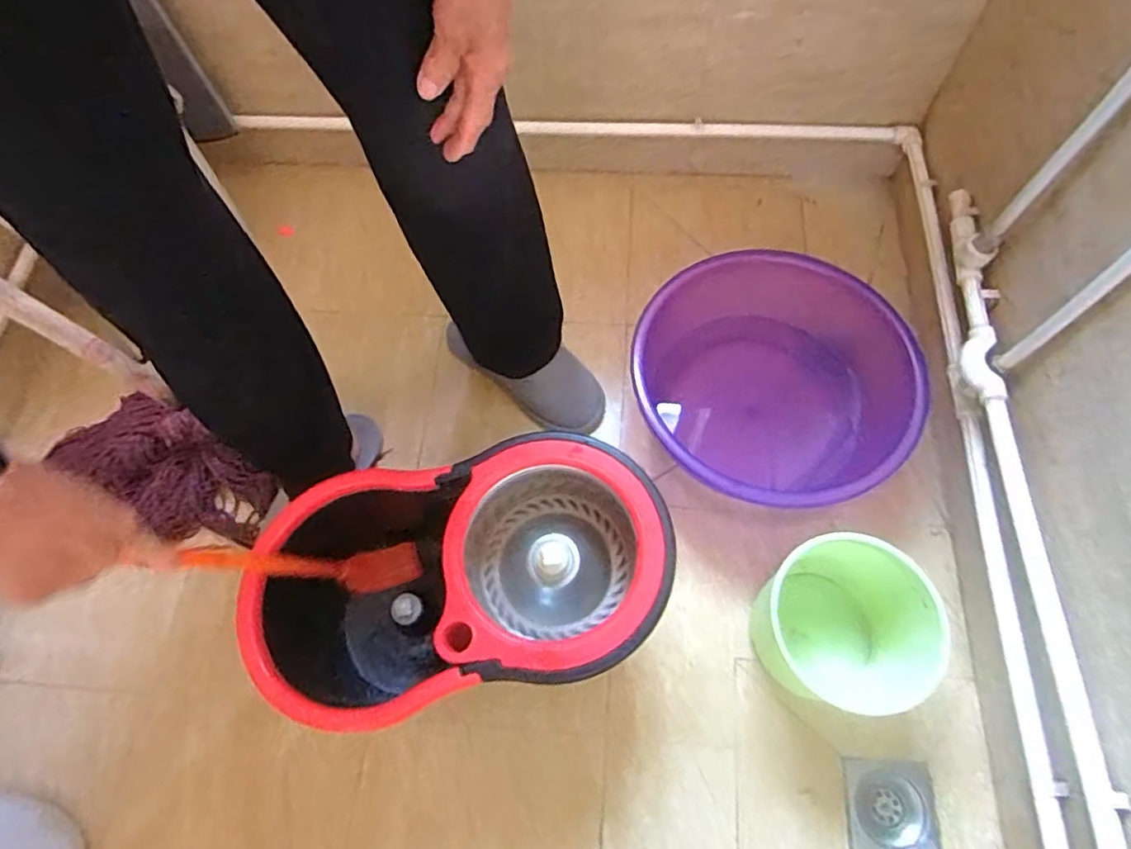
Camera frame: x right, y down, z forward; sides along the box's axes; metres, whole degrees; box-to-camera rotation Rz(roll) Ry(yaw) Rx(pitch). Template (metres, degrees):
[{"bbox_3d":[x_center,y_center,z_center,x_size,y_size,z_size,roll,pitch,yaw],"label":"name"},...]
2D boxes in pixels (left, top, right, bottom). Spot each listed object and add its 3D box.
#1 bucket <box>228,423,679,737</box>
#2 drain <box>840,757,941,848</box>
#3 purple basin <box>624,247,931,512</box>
[{"bbox_3d":[-0.120,0.199,0.717,0.465,0.237,0.250,-15,64,-6],"label":"bucket"},{"bbox_3d":[0.365,0.432,0.690,0.094,0.015,0.097,2,60,3],"label":"drain"},{"bbox_3d":[0.296,-0.091,0.878,0.365,0.132,0.377,-1,65,3],"label":"purple basin"}]

